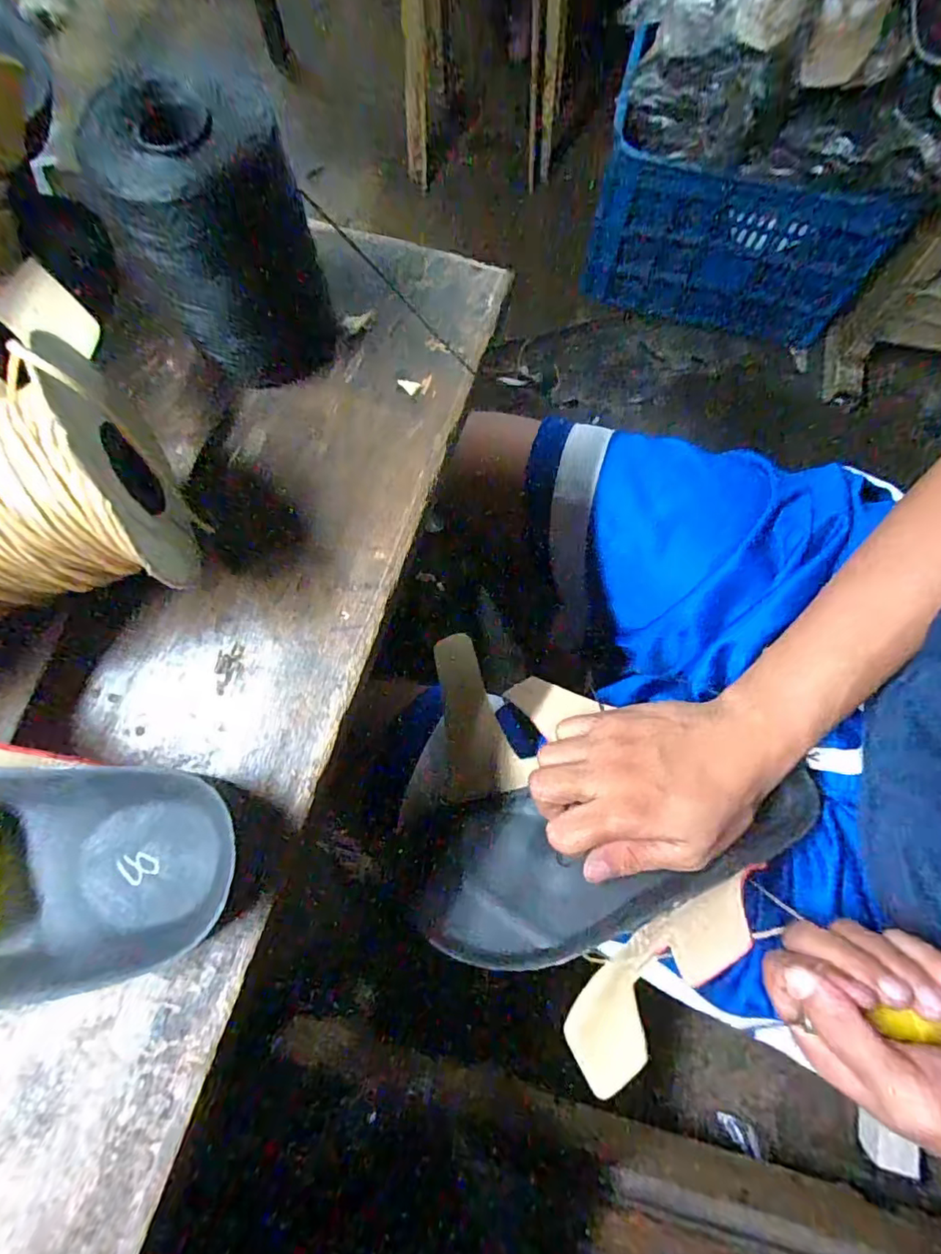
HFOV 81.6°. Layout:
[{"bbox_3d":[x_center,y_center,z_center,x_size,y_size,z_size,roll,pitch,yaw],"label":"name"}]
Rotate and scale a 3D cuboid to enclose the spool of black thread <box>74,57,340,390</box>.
[{"bbox_3d":[-0.120,-0.187,0.267,0.086,0.096,0.088,0,73,1],"label":"spool of black thread"}]

